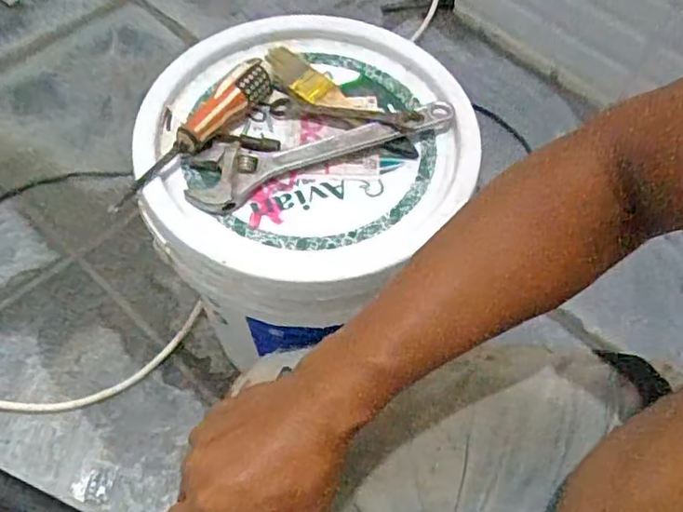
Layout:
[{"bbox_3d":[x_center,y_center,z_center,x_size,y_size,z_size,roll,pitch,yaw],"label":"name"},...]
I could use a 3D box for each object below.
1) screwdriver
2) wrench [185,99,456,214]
[{"bbox_3d":[-0.131,-0.110,0.547,0.036,0.033,0.187,34,64,18],"label":"screwdriver"},{"bbox_3d":[-0.020,-0.103,0.558,0.245,0.011,0.062,-22,62,-14],"label":"wrench"}]

